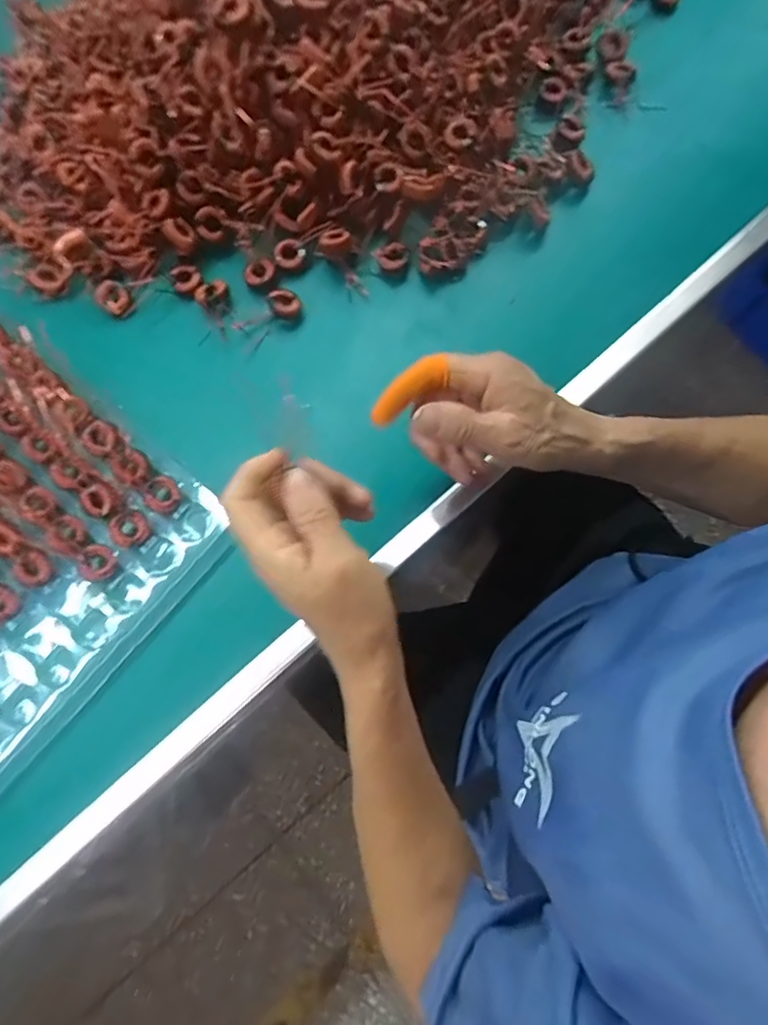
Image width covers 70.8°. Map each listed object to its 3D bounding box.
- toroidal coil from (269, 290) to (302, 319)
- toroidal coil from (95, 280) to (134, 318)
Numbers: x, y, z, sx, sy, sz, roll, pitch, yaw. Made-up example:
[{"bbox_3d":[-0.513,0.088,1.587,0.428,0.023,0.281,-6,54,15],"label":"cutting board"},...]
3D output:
[{"bbox_3d":[-0.080,-0.170,0.444,0.022,0.017,0.022,0,78,1],"label":"toroidal coil"},{"bbox_3d":[-0.222,-0.176,0.448,0.025,0.018,0.029,-42,80,-7],"label":"toroidal coil"}]

